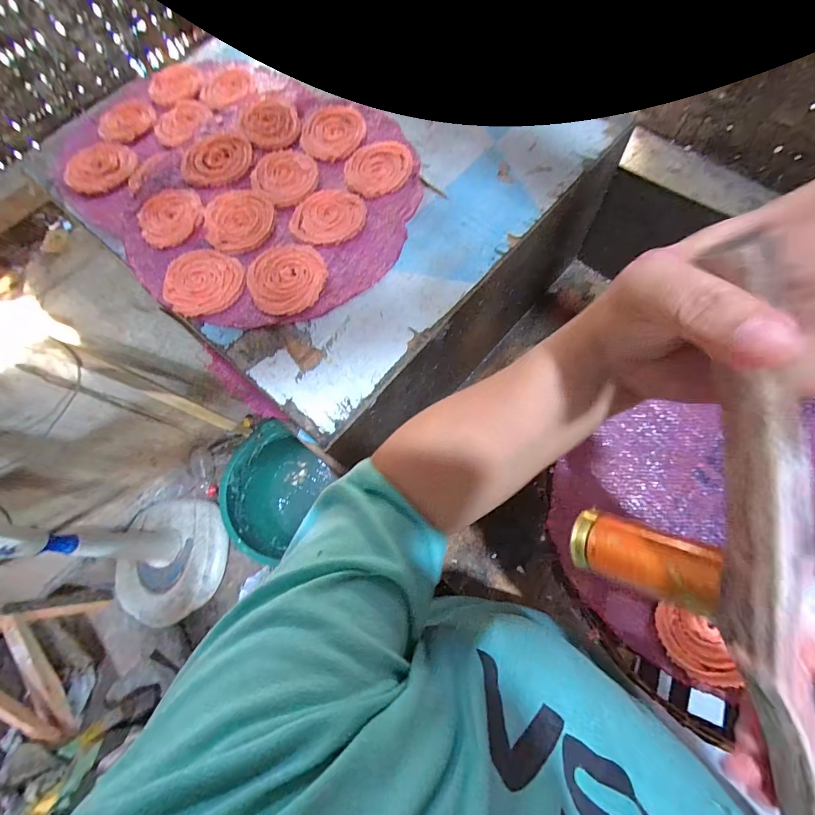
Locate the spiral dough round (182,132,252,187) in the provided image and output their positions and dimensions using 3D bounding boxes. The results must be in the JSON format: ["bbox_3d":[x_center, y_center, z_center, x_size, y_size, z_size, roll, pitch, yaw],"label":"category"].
[{"bbox_3d":[-0.232,-0.303,0.472,0.084,0.005,0.084,-1,72,2],"label":"spiral dough round"}]

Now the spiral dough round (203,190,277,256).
[{"bbox_3d":[-0.192,-0.213,0.442,0.074,0.010,0.087,-8,71,0],"label":"spiral dough round"}]

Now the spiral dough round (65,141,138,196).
[{"bbox_3d":[-0.390,-0.305,0.490,0.081,0.010,0.084,-1,72,2],"label":"spiral dough round"}]

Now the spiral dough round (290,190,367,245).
[{"bbox_3d":[-0.090,-0.215,0.436,0.080,0.004,0.076,-1,72,2],"label":"spiral dough round"}]

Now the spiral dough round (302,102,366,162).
[{"bbox_3d":[-0.092,-0.344,0.482,0.075,0.004,0.093,13,73,7],"label":"spiral dough round"}]

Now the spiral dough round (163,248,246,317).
[{"bbox_3d":[-0.221,-0.136,0.415,0.085,0.004,0.080,-1,72,2],"label":"spiral dough round"}]

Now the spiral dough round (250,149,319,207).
[{"bbox_3d":[-0.145,-0.276,0.462,0.079,0.006,0.074,-1,72,2],"label":"spiral dough round"}]

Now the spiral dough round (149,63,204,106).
[{"bbox_3d":[-0.330,-0.459,0.548,0.074,0.006,0.090,-28,73,-7],"label":"spiral dough round"}]

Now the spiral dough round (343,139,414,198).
[{"bbox_3d":[-0.036,-0.281,0.454,0.075,0.006,0.083,36,77,13],"label":"spiral dough round"}]

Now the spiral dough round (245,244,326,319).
[{"bbox_3d":[-0.129,-0.140,0.411,0.081,0.010,0.092,-27,72,-6],"label":"spiral dough round"}]

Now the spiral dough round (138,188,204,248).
[{"bbox_3d":[-0.275,-0.224,0.449,0.073,0.006,0.085,-33,73,-8],"label":"spiral dough round"}]

